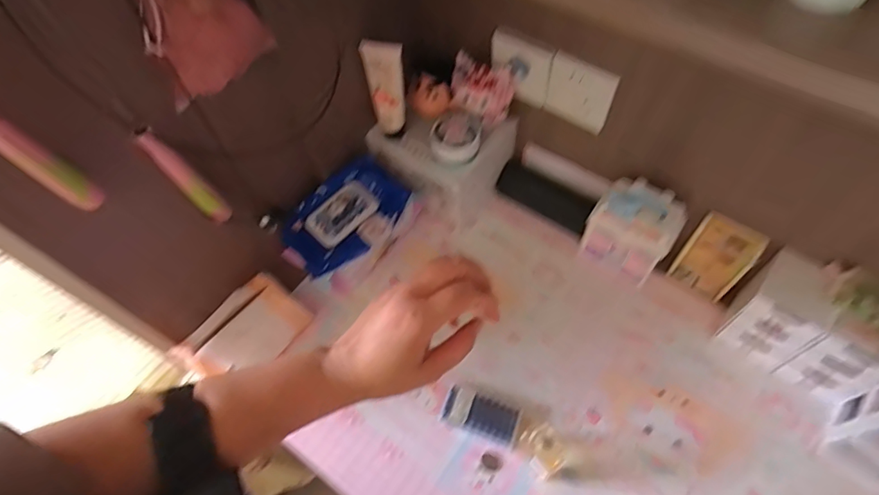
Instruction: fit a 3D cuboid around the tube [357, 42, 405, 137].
[{"bbox_3d":[-0.071,-0.214,0.683,0.049,0.133,0.034,-12,59,-3],"label":"tube"}]

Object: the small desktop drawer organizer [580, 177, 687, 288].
[{"bbox_3d":[0.273,-0.024,0.709,0.107,0.138,0.075,31,66,20],"label":"small desktop drawer organizer"}]

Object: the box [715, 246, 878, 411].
[{"bbox_3d":[0.471,0.098,0.628,0.162,0.135,0.099,33,66,21],"label":"box"}]

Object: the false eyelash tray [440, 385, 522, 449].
[{"bbox_3d":[0.054,0.218,0.650,0.096,0.018,0.049,18,62,14],"label":"false eyelash tray"}]

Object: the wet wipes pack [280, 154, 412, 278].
[{"bbox_3d":[-0.135,-0.043,0.722,0.119,0.038,0.186,37,68,23],"label":"wet wipes pack"}]

